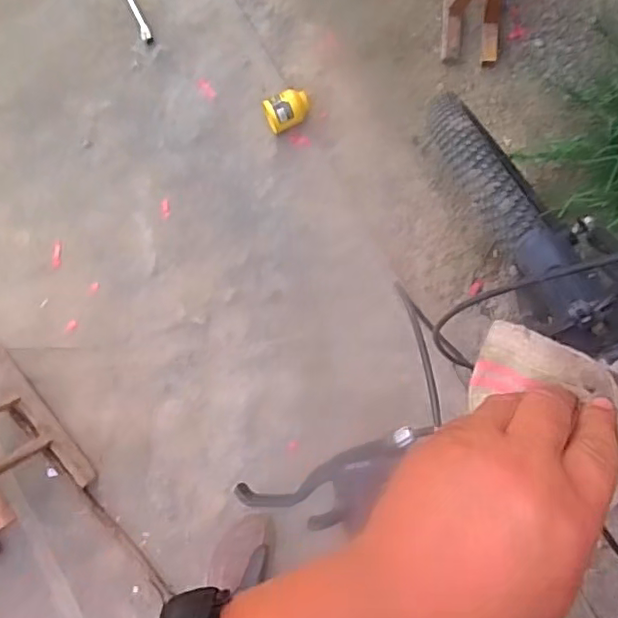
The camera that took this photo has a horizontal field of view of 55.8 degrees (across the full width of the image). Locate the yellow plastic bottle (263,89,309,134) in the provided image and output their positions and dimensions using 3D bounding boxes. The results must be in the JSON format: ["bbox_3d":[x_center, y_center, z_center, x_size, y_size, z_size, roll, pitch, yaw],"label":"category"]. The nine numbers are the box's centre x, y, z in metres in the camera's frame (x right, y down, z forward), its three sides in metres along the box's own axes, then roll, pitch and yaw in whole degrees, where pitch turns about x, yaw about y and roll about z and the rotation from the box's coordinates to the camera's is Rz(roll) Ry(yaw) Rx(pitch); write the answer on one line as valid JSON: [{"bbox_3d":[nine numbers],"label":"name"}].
[{"bbox_3d":[-0.039,-0.371,1.099,0.084,0.057,0.059,-23,86,-3],"label":"yellow plastic bottle"}]

